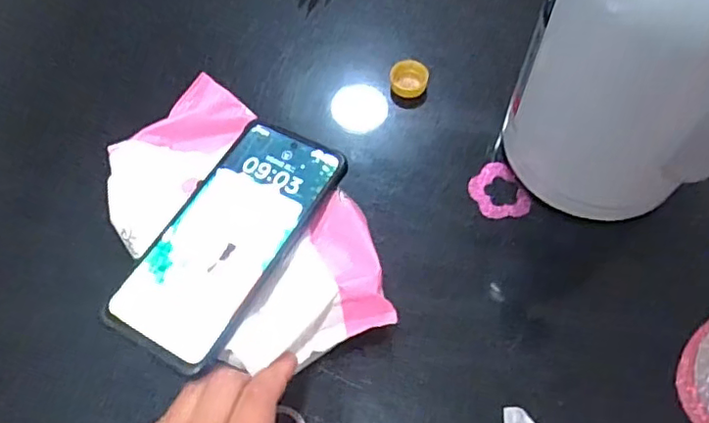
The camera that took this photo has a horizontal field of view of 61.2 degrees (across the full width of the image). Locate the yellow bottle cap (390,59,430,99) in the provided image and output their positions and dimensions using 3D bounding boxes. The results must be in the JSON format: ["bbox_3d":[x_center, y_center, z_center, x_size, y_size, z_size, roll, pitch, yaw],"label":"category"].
[{"bbox_3d":[0.044,-0.106,0.487,0.030,0.017,0.028,-1,62,2],"label":"yellow bottle cap"}]

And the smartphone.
[{"bbox_3d":[-0.077,0.013,0.371,0.076,0.009,0.163,27,66,15],"label":"smartphone"}]

